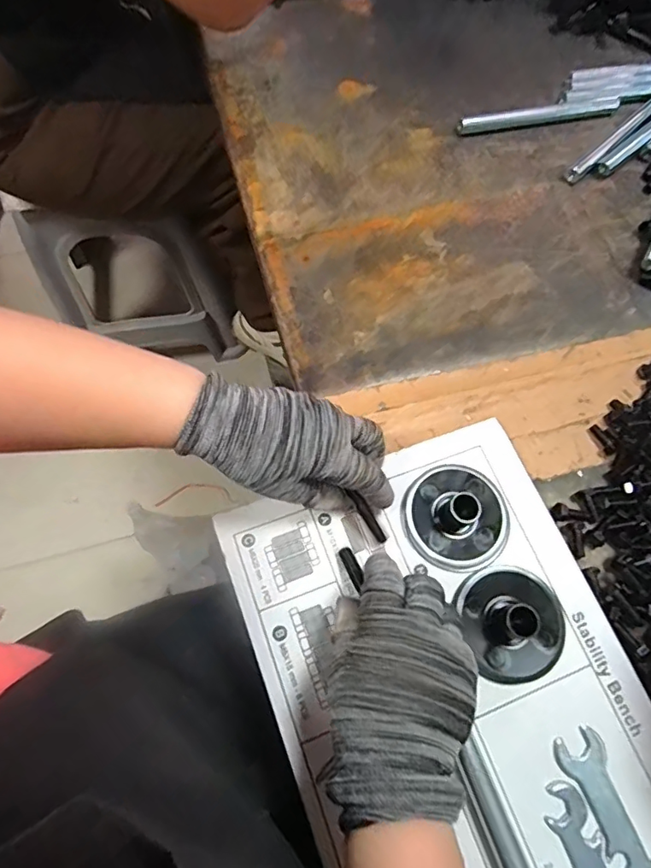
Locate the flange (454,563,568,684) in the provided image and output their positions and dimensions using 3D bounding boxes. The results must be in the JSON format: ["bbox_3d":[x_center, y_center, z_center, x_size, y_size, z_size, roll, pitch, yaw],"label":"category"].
[{"bbox_3d":[0.126,0.119,0.337,0.065,0.024,0.070,1,66,-2],"label":"flange"}]

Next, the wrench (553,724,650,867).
[{"bbox_3d":[0.169,0.226,0.306,0.029,0.004,0.093,-19,69,-10],"label":"wrench"}]

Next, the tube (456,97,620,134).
[{"bbox_3d":[0.226,-0.335,0.542,0.183,0.016,0.017,-15,68,-9],"label":"tube"}]

